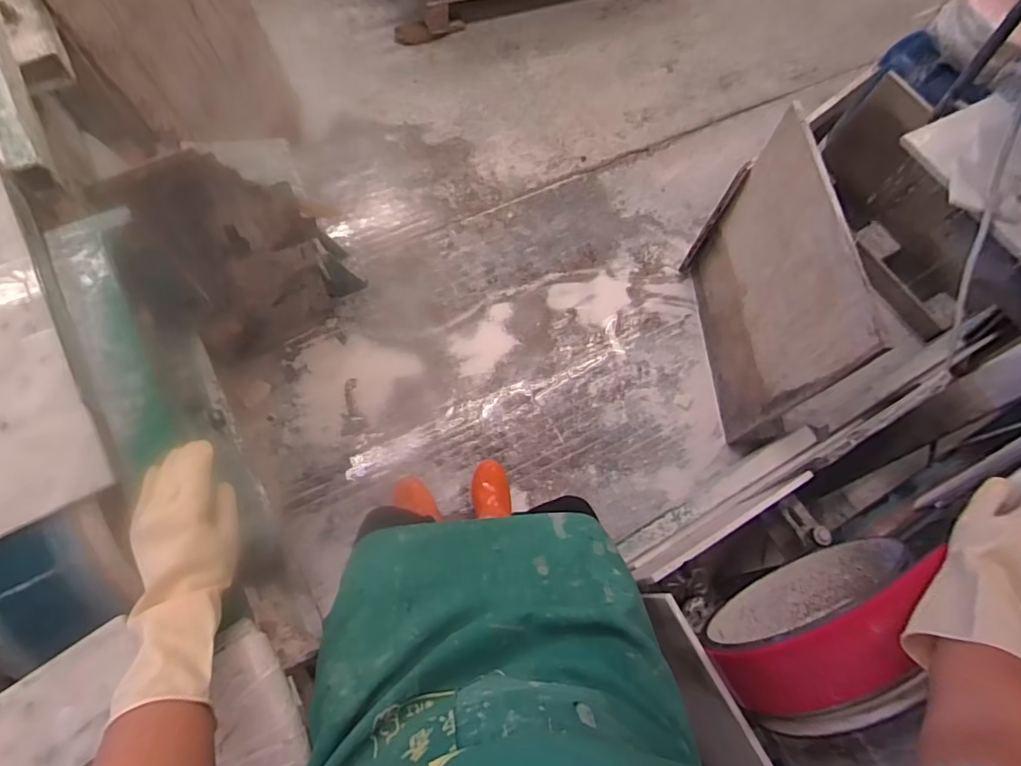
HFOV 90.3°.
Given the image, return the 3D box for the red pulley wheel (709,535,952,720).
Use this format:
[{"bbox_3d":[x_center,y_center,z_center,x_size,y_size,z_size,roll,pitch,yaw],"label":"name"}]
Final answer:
[{"bbox_3d":[0.385,0.297,0.627,0.273,0.310,0.091,-28,74,-16],"label":"red pulley wheel"}]

